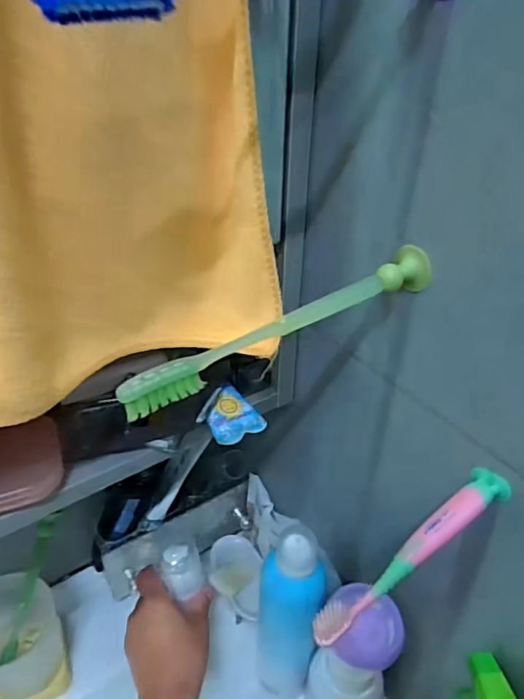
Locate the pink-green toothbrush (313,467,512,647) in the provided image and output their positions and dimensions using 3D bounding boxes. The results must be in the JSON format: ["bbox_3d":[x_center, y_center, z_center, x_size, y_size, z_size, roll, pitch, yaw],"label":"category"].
[{"bbox_3d":[0.086,0.112,0.277,0.139,0.031,0.020,-22,42,-31],"label":"pink-green toothbrush"}]

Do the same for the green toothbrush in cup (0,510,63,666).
[{"bbox_3d":[-0.226,0.234,0.488,0.014,0.165,0.022,25,10,28],"label":"green toothbrush in cup"}]

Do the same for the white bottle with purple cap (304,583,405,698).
[{"bbox_3d":[0.083,0.290,0.452,0.074,0.187,0.053,17,37,19],"label":"white bottle with purple cap"}]

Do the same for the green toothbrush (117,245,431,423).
[{"bbox_3d":[0.016,-0.015,0.258,0.185,0.034,0.018,-19,41,-28],"label":"green toothbrush"}]

